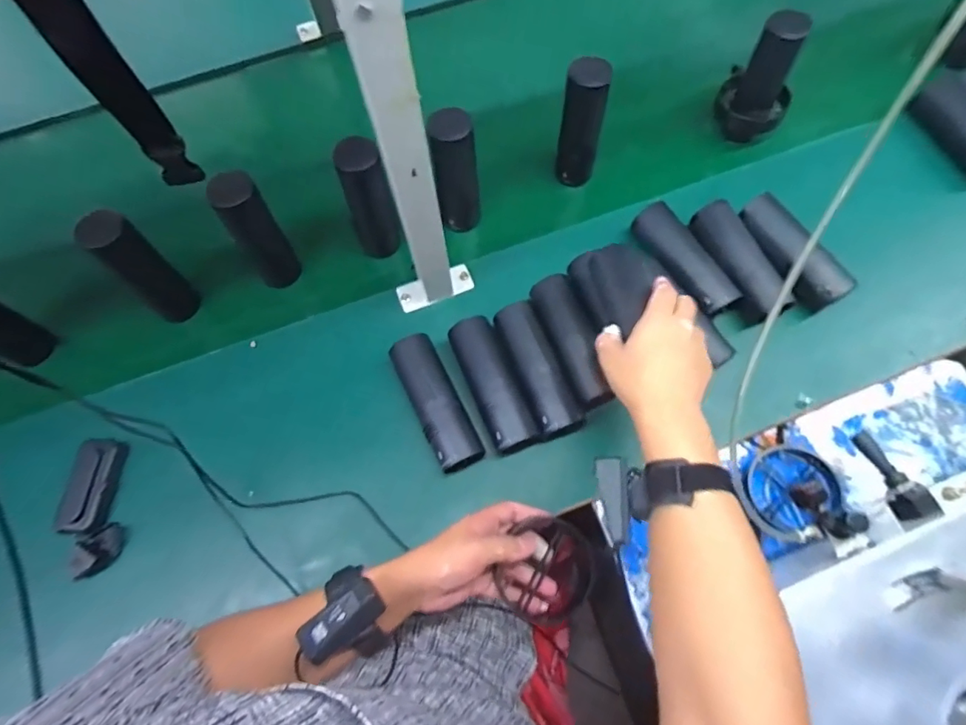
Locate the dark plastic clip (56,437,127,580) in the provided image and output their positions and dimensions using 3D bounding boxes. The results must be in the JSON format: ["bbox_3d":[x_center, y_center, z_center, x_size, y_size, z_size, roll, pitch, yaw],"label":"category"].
[{"bbox_3d":[-0.448,0.163,0.590,0.053,0.029,0.150,-10,70,-2],"label":"dark plastic clip"}]

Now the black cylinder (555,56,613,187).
[{"bbox_3d":[0.130,-0.309,0.682,0.054,0.167,0.047,8,70,5],"label":"black cylinder"}]

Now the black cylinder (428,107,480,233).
[{"bbox_3d":[-0.034,-0.242,0.666,0.053,0.172,0.052,-6,70,0],"label":"black cylinder"}]

